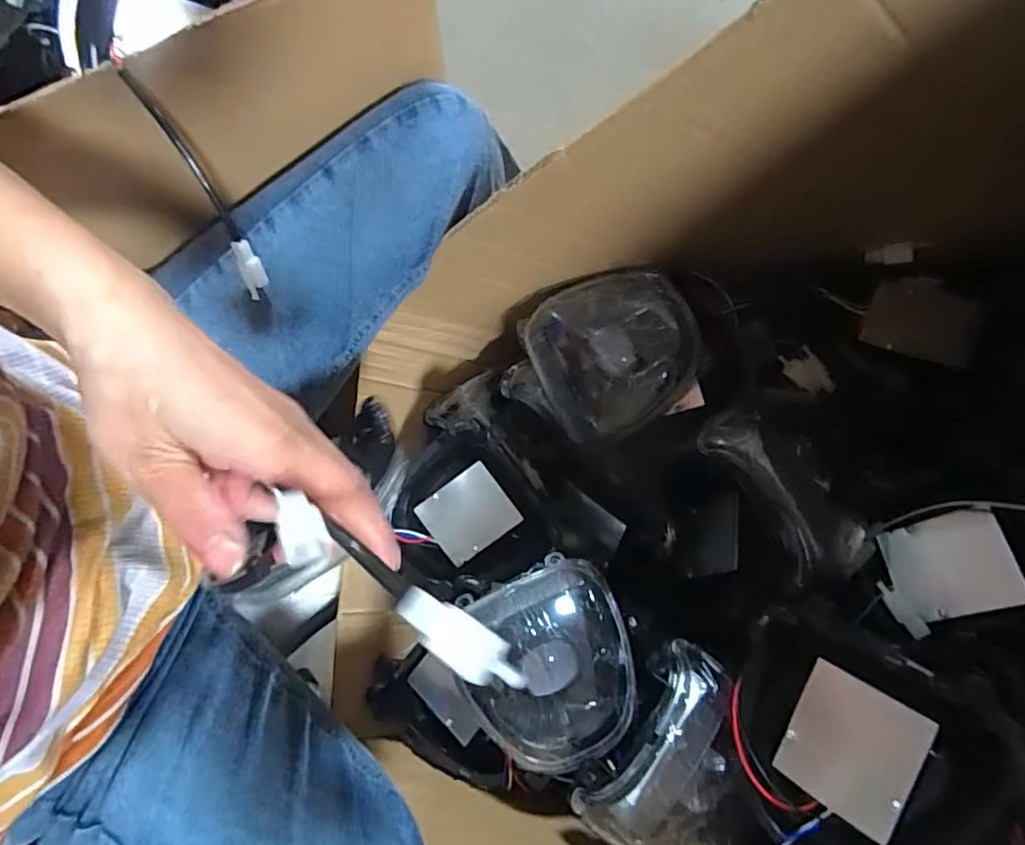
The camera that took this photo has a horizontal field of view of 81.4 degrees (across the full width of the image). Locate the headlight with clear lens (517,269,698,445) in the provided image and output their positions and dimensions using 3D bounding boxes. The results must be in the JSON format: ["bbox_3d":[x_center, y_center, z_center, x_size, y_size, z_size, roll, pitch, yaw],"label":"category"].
[{"bbox_3d":[0.086,-0.062,0.499,0.129,0.079,0.125,-31,95,28],"label":"headlight with clear lens"}]

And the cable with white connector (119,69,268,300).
[{"bbox_3d":[-0.186,-0.139,0.361,0.014,0.022,0.134,-25,124,-4],"label":"cable with white connector"}]

